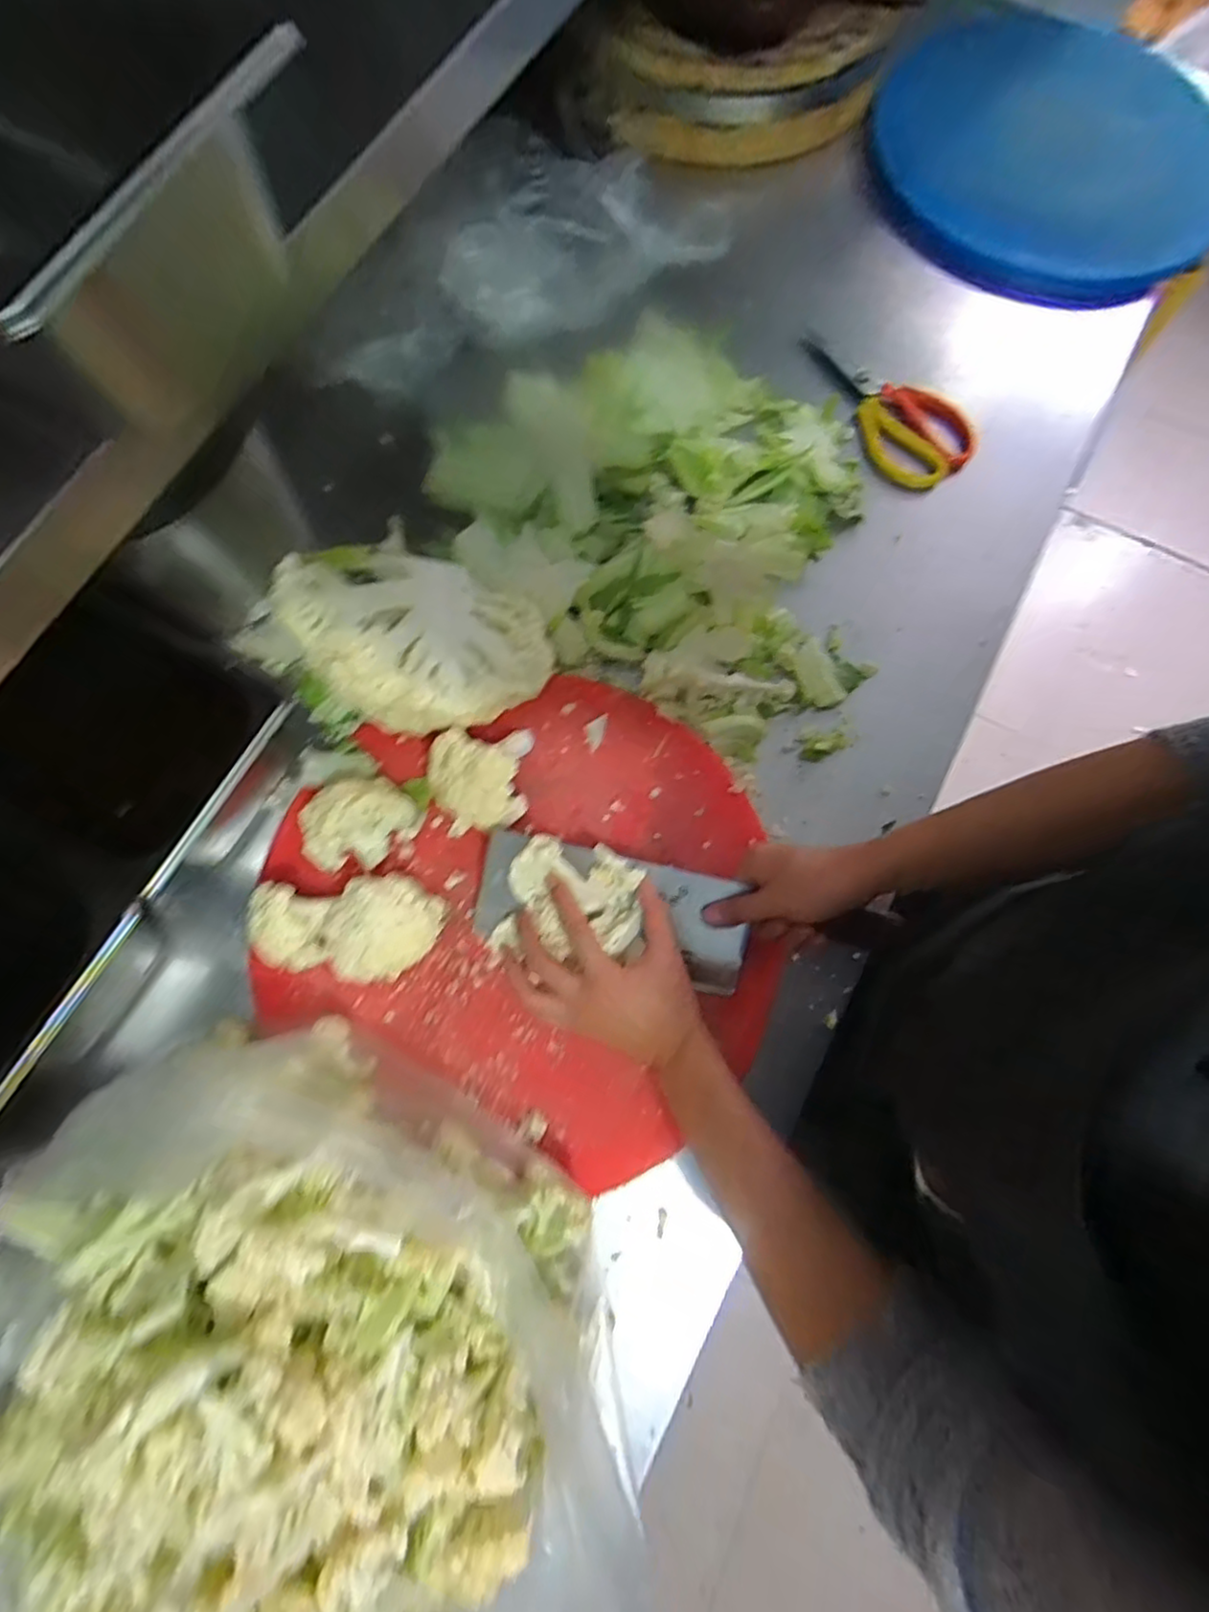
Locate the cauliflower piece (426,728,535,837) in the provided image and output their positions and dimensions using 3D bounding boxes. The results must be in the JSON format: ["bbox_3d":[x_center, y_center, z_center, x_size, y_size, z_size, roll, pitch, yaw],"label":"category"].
[{"bbox_3d":[-0.094,-0.022,0.530,0.084,0.079,0.072,-12,75,-5],"label":"cauliflower piece"}]

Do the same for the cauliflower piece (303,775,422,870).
[{"bbox_3d":[-0.193,0.010,0.532,0.084,0.052,0.063,-41,79,-11],"label":"cauliflower piece"}]

